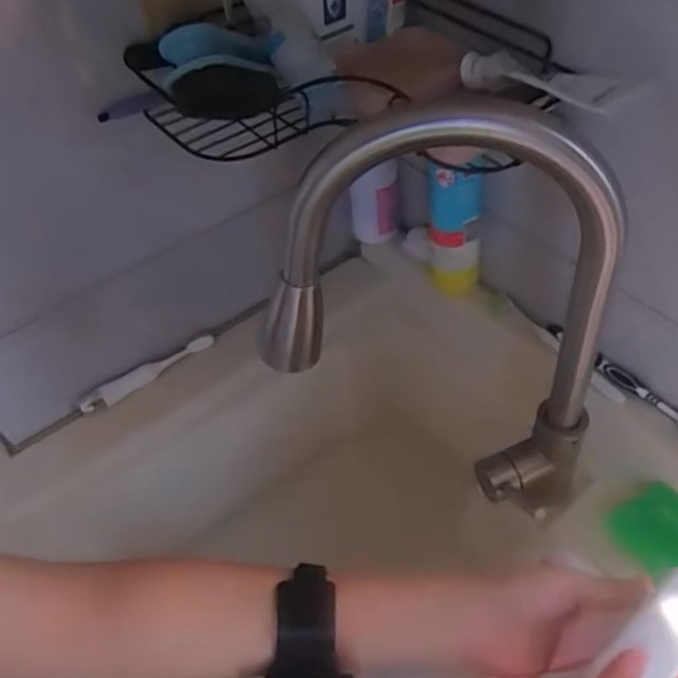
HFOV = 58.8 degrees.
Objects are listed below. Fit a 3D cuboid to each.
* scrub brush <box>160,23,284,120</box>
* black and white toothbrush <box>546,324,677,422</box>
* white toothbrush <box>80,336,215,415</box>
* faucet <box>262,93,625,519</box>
[{"bbox_3d":[-0.088,-0.208,0.482,0.095,0.077,0.040,-20,51,-11],"label":"scrub brush"},{"bbox_3d":[0.288,0.039,0.617,0.020,0.028,0.188,-31,54,-20],"label":"black and white toothbrush"},{"bbox_3d":[-0.228,0.041,0.722,0.168,0.028,0.014,-33,54,-21],"label":"white toothbrush"},{"bbox_3d":[0.080,0.013,0.462,0.271,0.386,0.057,2,50,7],"label":"faucet"}]

